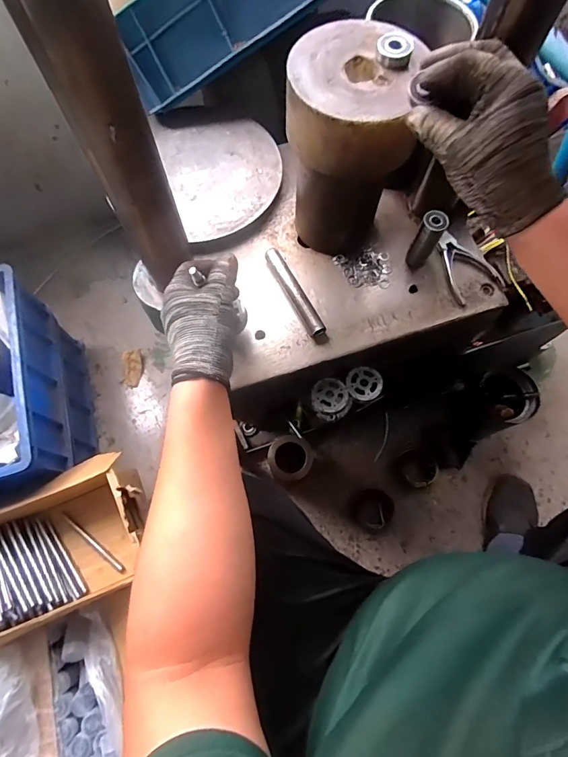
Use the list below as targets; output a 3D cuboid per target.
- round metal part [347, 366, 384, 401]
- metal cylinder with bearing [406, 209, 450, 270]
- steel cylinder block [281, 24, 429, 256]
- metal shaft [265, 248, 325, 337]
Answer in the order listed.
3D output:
[{"bbox_3d":[0.116,0.006,0.583,0.050,0.009,0.051,0,70,0],"label":"round metal part"},{"bbox_3d":[0.191,-0.185,0.546,0.029,0.082,0.029,25,72,9],"label":"metal cylinder with bearing"},{"bbox_3d":[0.076,-0.270,0.498,0.138,0.218,0.145,4,70,1],"label":"steel cylinder block"},{"bbox_3d":[0.012,-0.119,0.552,0.023,0.015,0.143,-26,72,-9],"label":"metal shaft"}]

